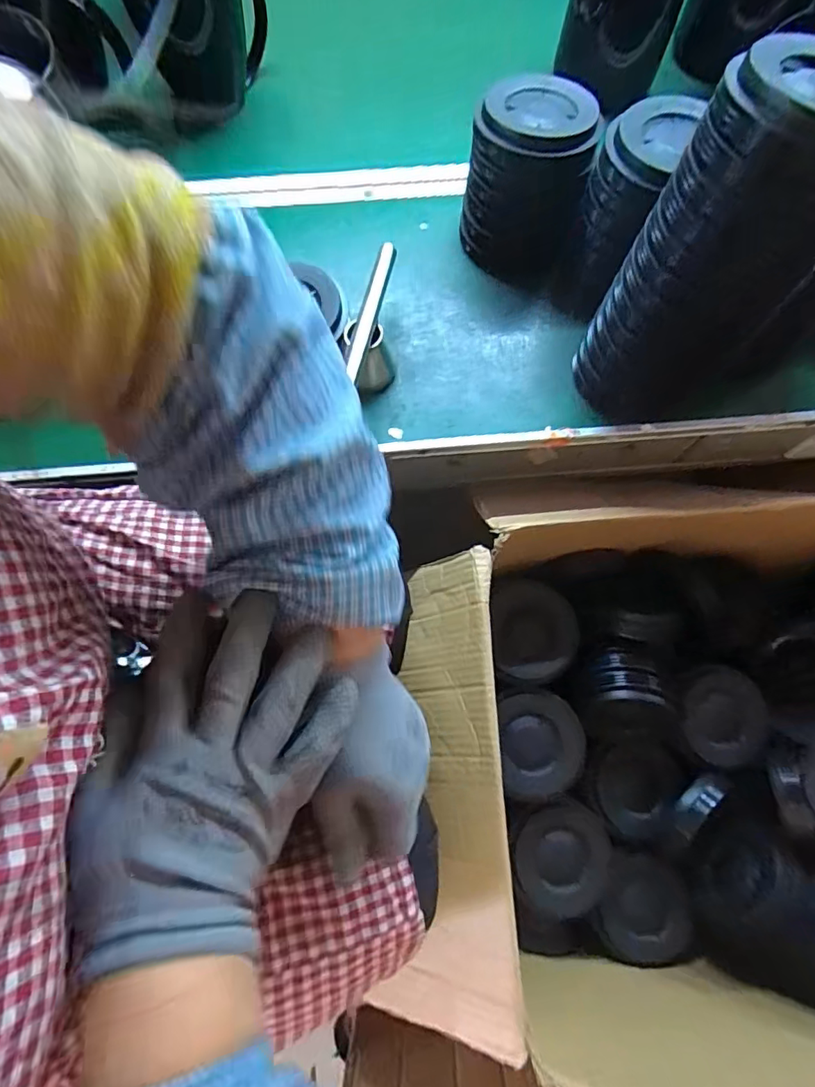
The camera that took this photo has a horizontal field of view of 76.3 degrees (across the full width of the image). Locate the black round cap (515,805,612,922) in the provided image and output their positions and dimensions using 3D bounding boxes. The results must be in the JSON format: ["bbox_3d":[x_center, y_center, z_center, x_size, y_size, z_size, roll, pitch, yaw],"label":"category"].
[{"bbox_3d":[0.180,0.361,0.592,0.110,0.025,0.108,0,72,0],"label":"black round cap"}]

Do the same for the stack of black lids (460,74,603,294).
[{"bbox_3d":[0.122,-0.382,0.545,0.118,0.124,0.114,10,72,3],"label":"stack of black lids"}]

